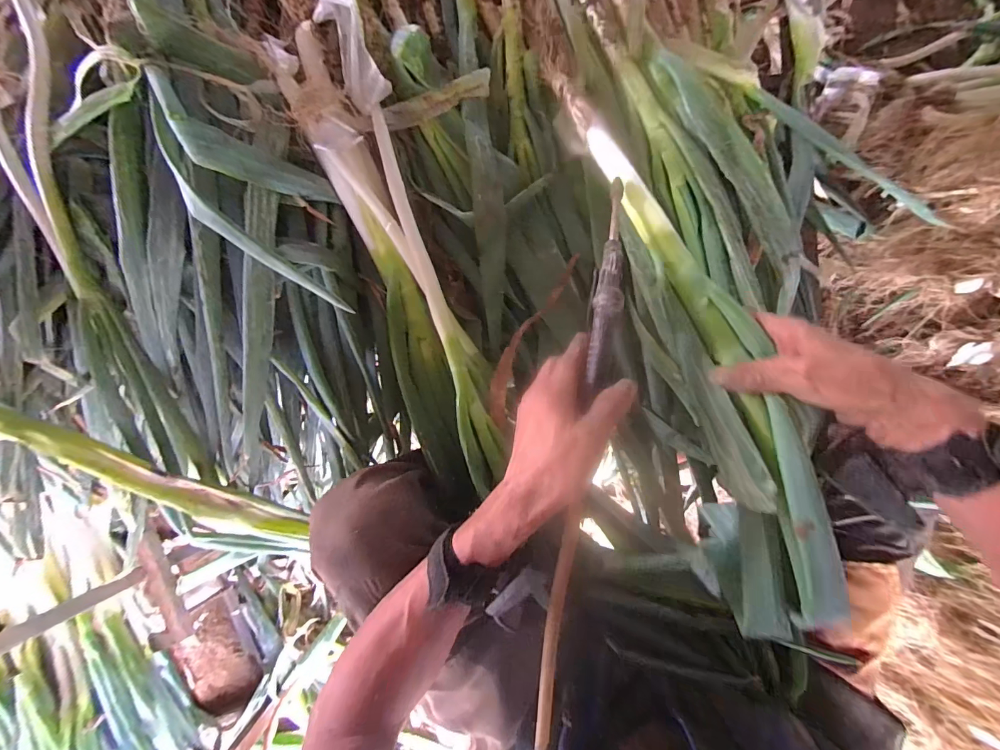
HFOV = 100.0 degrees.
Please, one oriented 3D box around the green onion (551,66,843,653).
[{"bbox_3d":[0.161,-0.084,0.396,0.069,0.060,0.586,-14,72,0],"label":"green onion"}]

